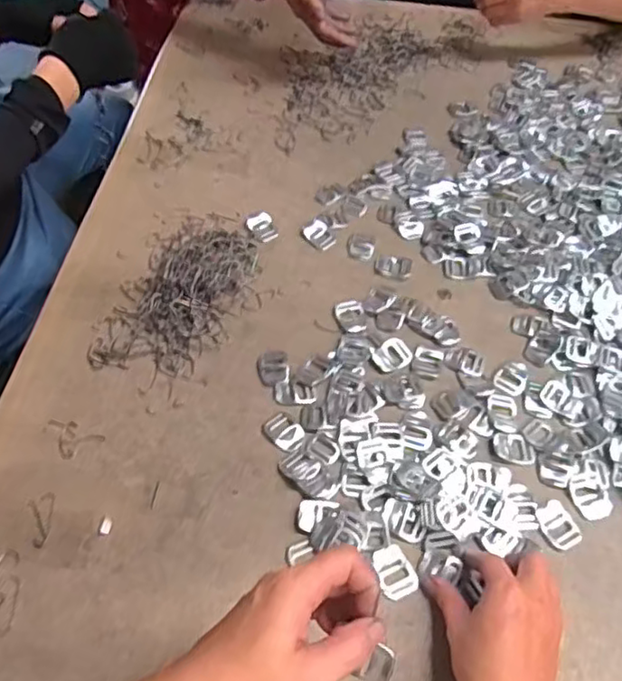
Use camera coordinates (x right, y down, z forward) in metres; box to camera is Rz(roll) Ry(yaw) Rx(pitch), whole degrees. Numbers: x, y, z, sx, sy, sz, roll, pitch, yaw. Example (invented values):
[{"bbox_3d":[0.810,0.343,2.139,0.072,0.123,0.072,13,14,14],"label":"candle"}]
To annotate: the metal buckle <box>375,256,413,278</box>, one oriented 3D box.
[{"bbox_3d":[0.091,-0.083,0.693,0.038,0.004,0.029,11,54,5],"label":"metal buckle"}]

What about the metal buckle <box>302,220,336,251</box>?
[{"bbox_3d":[0.011,-0.120,0.722,0.036,0.005,0.030,45,68,8],"label":"metal buckle"}]

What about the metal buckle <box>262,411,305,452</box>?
[{"bbox_3d":[-0.024,0.082,0.572,0.037,0.004,0.027,35,60,21],"label":"metal buckle"}]

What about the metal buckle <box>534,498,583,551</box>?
[{"bbox_3d":[0.208,0.155,0.531,0.028,0.004,0.038,-19,57,-15],"label":"metal buckle"}]

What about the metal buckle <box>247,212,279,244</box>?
[{"bbox_3d":[-0.055,-0.130,0.730,0.030,0.007,0.043,-23,70,-22],"label":"metal buckle"}]

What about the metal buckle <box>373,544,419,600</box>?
[{"bbox_3d":[0.069,0.185,0.503,0.029,0.004,0.039,-16,57,-14],"label":"metal buckle"}]

